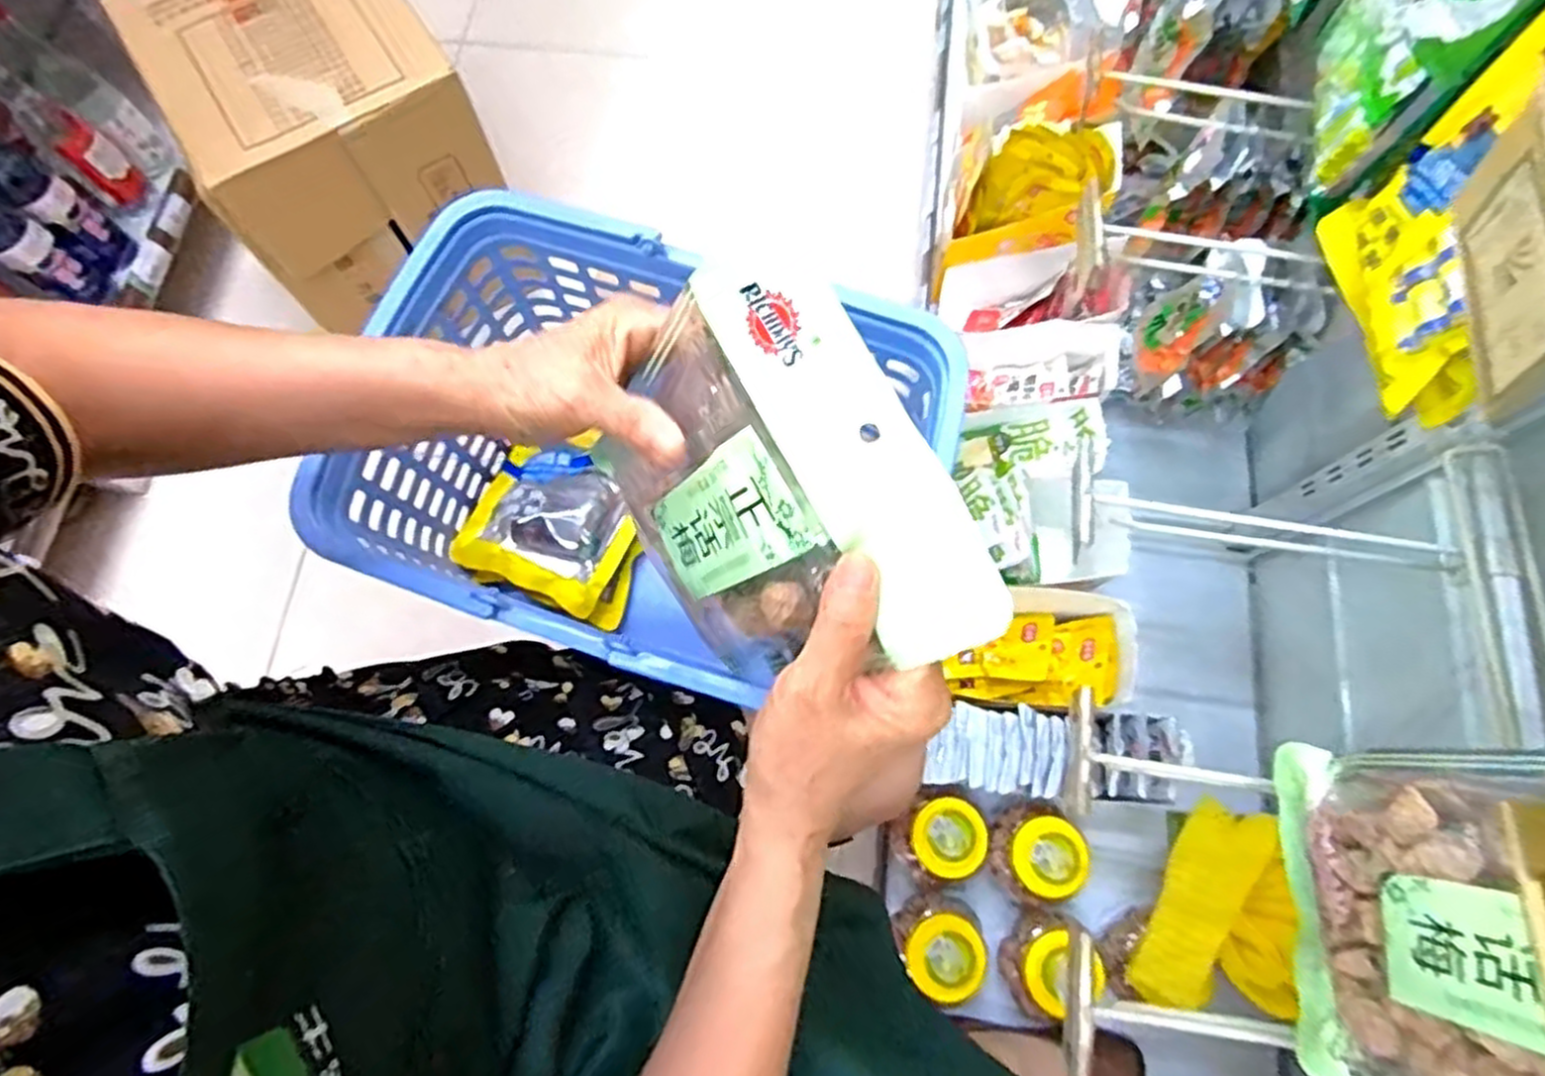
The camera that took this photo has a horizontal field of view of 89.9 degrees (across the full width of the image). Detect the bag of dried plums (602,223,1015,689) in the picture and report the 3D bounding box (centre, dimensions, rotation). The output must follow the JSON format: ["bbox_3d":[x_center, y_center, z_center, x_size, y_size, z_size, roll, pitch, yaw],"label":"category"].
[{"bbox_3d":[-0.016,-0.013,0.350,0.031,0.199,0.151,-27,96,-35],"label":"bag of dried plums"}]

